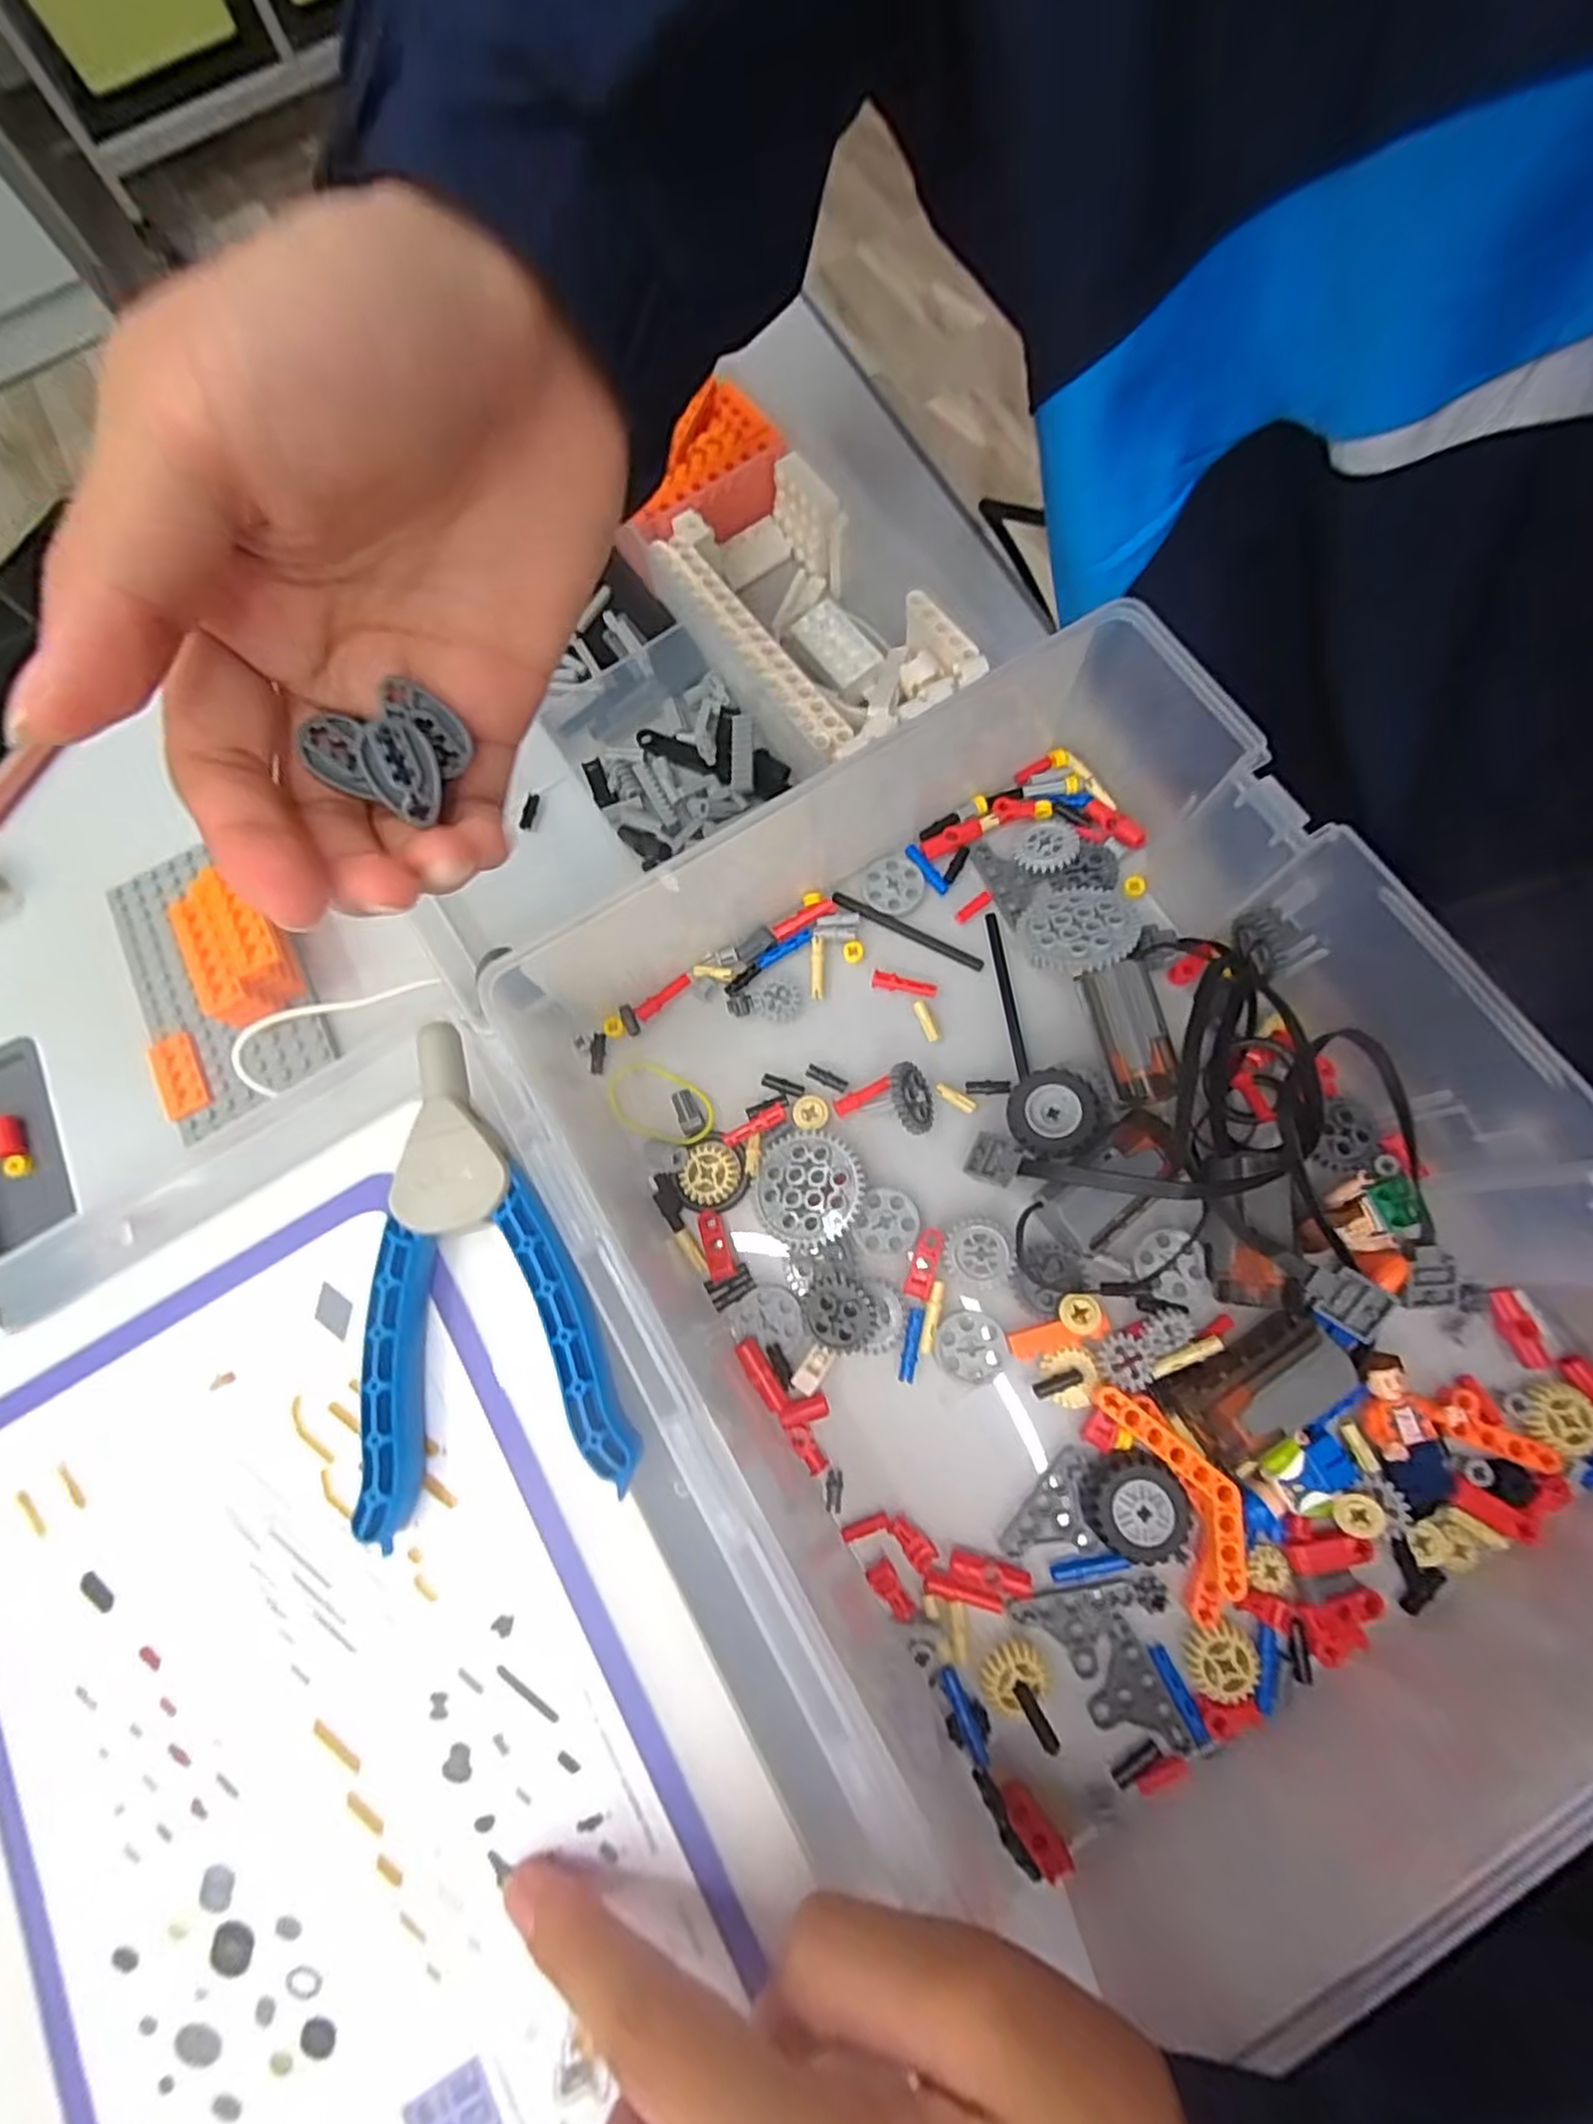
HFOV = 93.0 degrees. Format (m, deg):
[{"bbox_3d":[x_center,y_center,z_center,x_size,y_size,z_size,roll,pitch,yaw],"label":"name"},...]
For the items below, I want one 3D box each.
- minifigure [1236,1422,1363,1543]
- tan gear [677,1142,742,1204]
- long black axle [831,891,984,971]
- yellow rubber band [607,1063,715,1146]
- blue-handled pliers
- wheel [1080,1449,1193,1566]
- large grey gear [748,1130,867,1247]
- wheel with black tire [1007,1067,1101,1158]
[{"bbox_3d":[0.147,0.125,0.226,0.038,0.008,0.022,-21,76,-2],"label":"minifigure"},{"bbox_3d":[-0.031,0.039,0.266,0.021,0.005,0.021,-1,76,3],"label":"tan gear"},{"bbox_3d":[0.042,-0.050,0.287,0.062,0.004,0.007,27,79,9],"label":"long black axle"},{"bbox_3d":[-0.050,0.015,0.275,0.043,0.006,0.027,27,79,10],"label":"yellow rubber band"},{"bbox_3d":[-0.086,0.051,0.206,0.065,0.018,0.124,-15,76,0],"label":"blue-handled pliers"},{"bbox_3d":[0.103,0.135,0.229,0.028,0.013,0.027,-1,76,3],"label":"wheel"},{"bbox_3d":[0.003,0.043,0.261,0.038,0.004,0.040,-25,64,6],"label":"large grey gear"},{"bbox_3d":[0.086,0.018,0.255,0.029,0.014,0.029,-4,77,18],"label":"wheel with black tire"}]

